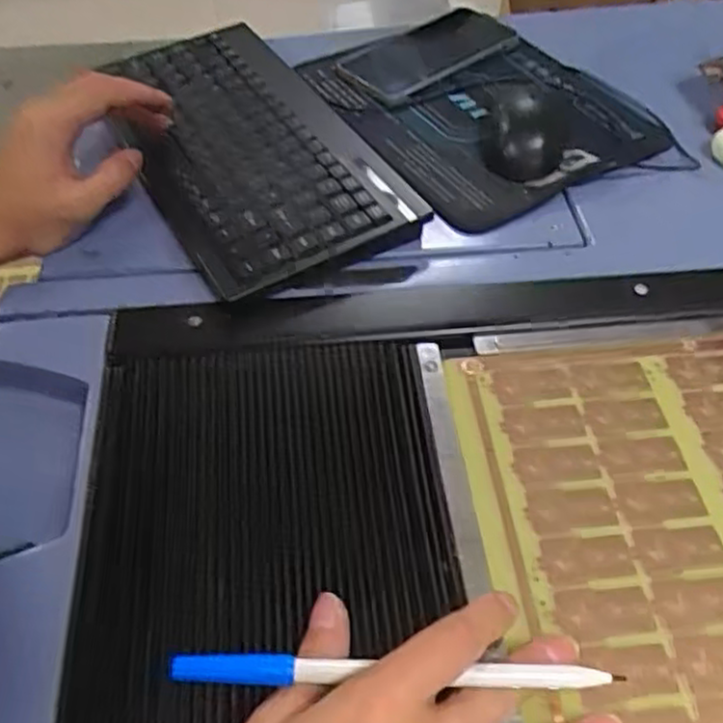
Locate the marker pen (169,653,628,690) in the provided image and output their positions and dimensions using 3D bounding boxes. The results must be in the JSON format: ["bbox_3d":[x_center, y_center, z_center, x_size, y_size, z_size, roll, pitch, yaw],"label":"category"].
[{"bbox_3d":[0.015,0.124,0.284,0.178,0.008,0.011,3,51,-2],"label":"marker pen"}]

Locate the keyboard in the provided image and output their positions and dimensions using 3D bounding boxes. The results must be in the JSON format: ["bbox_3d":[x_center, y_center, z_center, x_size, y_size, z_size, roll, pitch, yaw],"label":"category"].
[{"bbox_3d":[-0.090,-0.160,0.519,0.146,0.022,0.276,-26,56,-19],"label":"keyboard"}]

